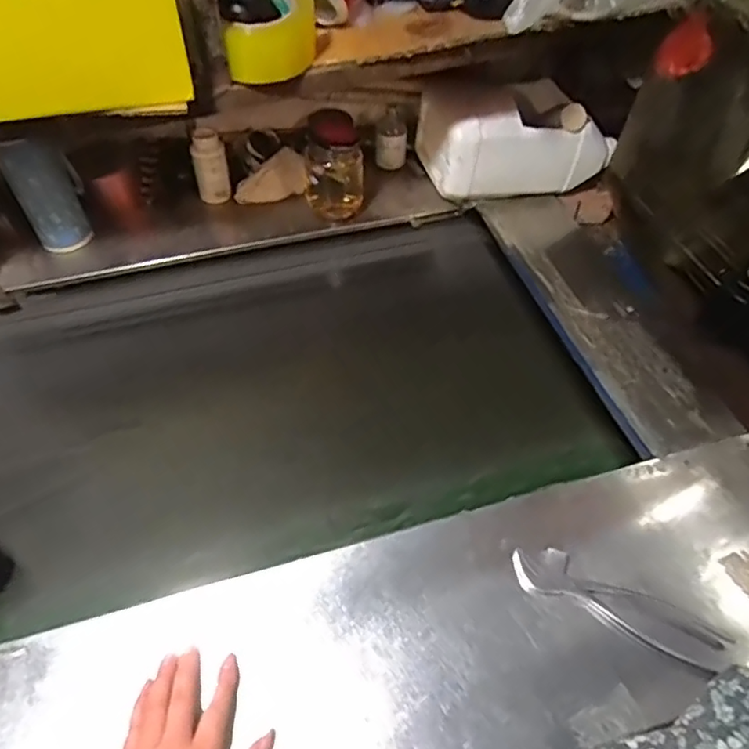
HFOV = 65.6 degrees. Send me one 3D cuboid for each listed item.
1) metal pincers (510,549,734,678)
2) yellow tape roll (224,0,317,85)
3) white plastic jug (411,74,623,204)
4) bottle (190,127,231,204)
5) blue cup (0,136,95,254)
[{"bbox_3d":[0.226,0.215,0.545,0.195,0.014,0.050,24,56,15],"label":"metal pincers"},{"bbox_3d":[-0.108,-0.371,0.627,0.089,0.063,0.101,0,55,-1],"label":"yellow tape roll"},{"bbox_3d":[0.212,-0.390,0.919,0.263,0.119,0.188,-13,54,-12],"label":"white plastic jug"},{"bbox_3d":[-0.249,-0.314,0.891,0.053,0.113,0.047,-10,54,-10],"label":"bottle"},{"bbox_3d":[-0.439,-0.243,0.789,0.082,0.169,0.069,-24,57,-19],"label":"blue cup"}]

